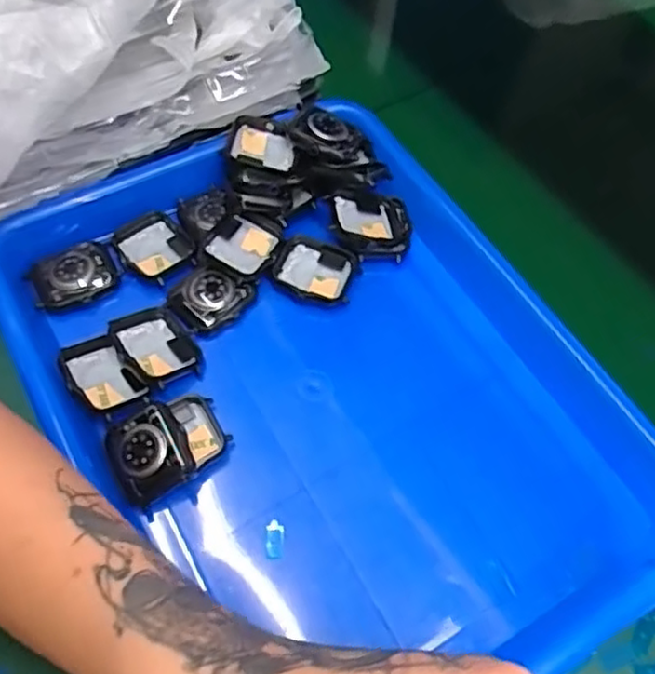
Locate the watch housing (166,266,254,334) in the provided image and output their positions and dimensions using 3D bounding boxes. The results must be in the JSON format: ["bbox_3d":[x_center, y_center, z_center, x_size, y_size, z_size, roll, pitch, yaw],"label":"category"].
[{"bbox_3d":[-0.065,-0.023,0.364,0.042,0.014,0.034,-35,66,-21],"label":"watch housing"}]

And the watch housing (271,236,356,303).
[{"bbox_3d":[-0.007,-0.038,0.380,0.044,0.010,0.036,18,59,8],"label":"watch housing"}]

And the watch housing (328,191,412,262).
[{"bbox_3d":[0.025,-0.066,0.393,0.047,0.020,0.043,7,62,-13],"label":"watch housing"}]

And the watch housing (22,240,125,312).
[{"bbox_3d":[-0.145,-0.035,0.383,0.050,0.013,0.038,-24,63,-16],"label":"watch housing"}]

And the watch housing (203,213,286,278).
[{"bbox_3d":[-0.045,-0.052,0.378,0.033,0.013,0.040,30,62,15],"label":"watch housing"}]

